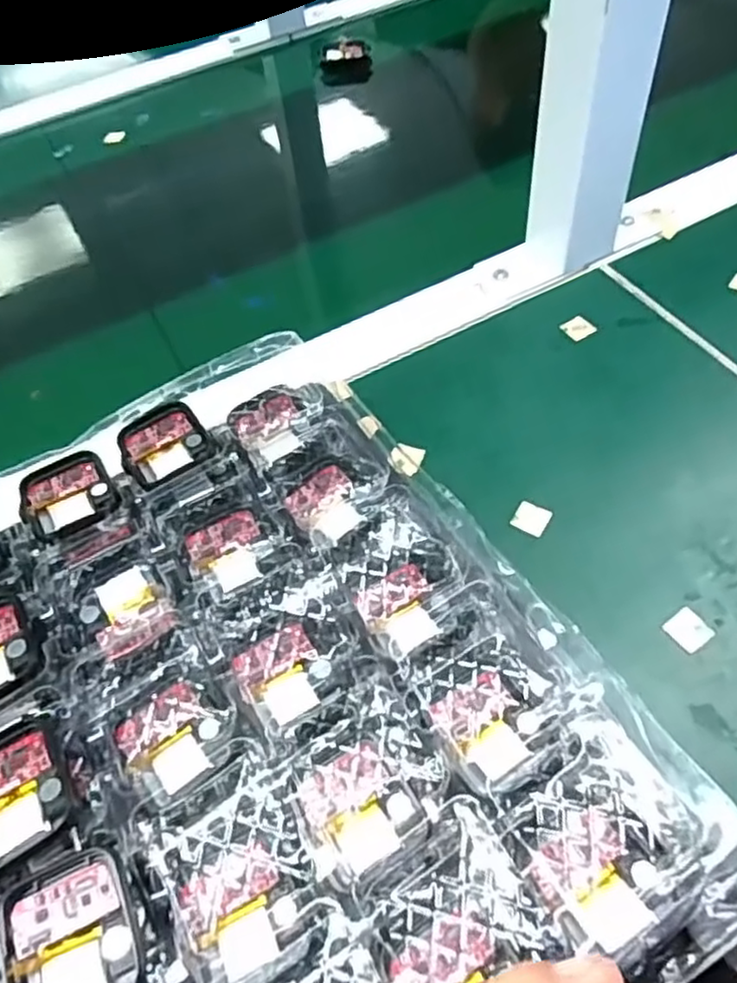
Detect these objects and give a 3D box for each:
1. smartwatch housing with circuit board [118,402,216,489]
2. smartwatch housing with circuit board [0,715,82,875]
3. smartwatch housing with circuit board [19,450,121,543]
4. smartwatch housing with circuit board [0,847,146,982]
[{"bbox_3d":[-0.095,-0.023,0.315,0.037,0.007,0.041,-31,57,-15],"label":"smartwatch housing with circuit board"},{"bbox_3d":[-0.118,0.098,0.225,0.038,0.007,0.047,-30,57,-14],"label":"smartwatch housing with circuit board"},{"bbox_3d":[-0.134,0.000,0.304,0.038,0.005,0.046,-31,57,-15],"label":"smartwatch housing with circuit board"},{"bbox_3d":[-0.087,0.132,0.203,0.037,0.009,0.042,-24,55,-10],"label":"smartwatch housing with circuit board"}]

